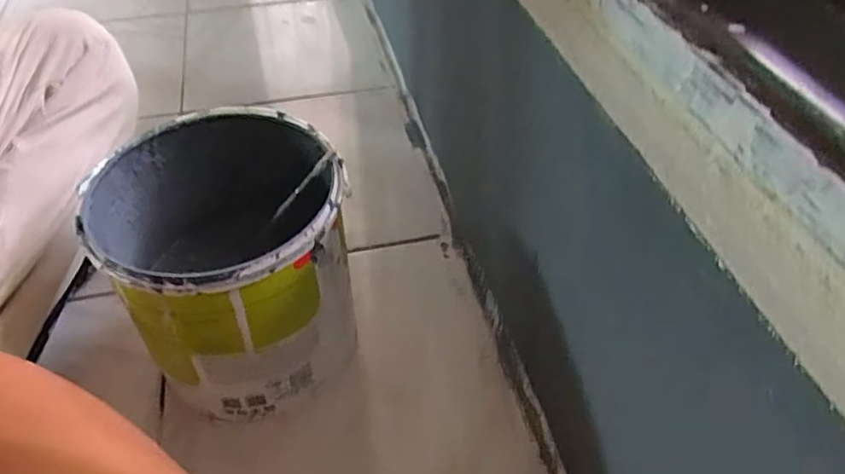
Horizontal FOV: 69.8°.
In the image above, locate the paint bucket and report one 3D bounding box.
[{"bbox_3d":[-0.147,0.021,0.487,0.168,0.169,0.177,0,47,0],"label":"paint bucket"}]

